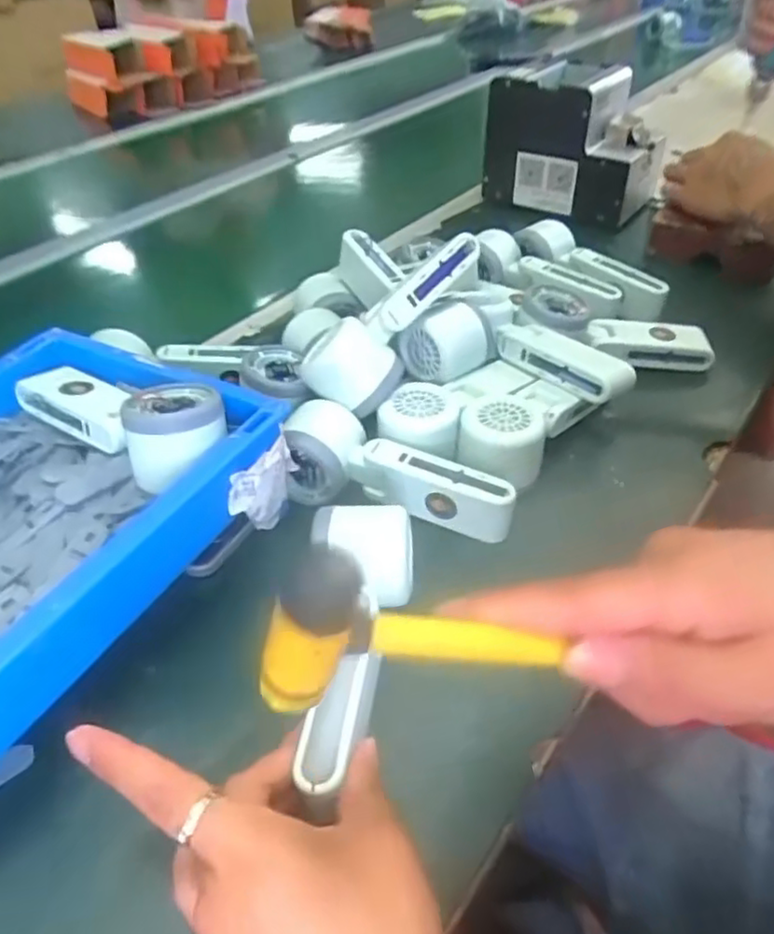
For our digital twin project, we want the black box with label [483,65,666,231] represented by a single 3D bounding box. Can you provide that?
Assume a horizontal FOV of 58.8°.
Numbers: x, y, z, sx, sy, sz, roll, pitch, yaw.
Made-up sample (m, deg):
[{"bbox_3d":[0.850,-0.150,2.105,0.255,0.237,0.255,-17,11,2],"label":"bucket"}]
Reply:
[{"bbox_3d":[0.233,-0.396,0.842,0.178,0.139,0.130,25,48,29],"label":"black box with label"}]

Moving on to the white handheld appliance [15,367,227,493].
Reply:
[{"bbox_3d":[-0.163,-0.037,0.435,0.168,0.050,0.063,27,49,30],"label":"white handheld appliance"}]

